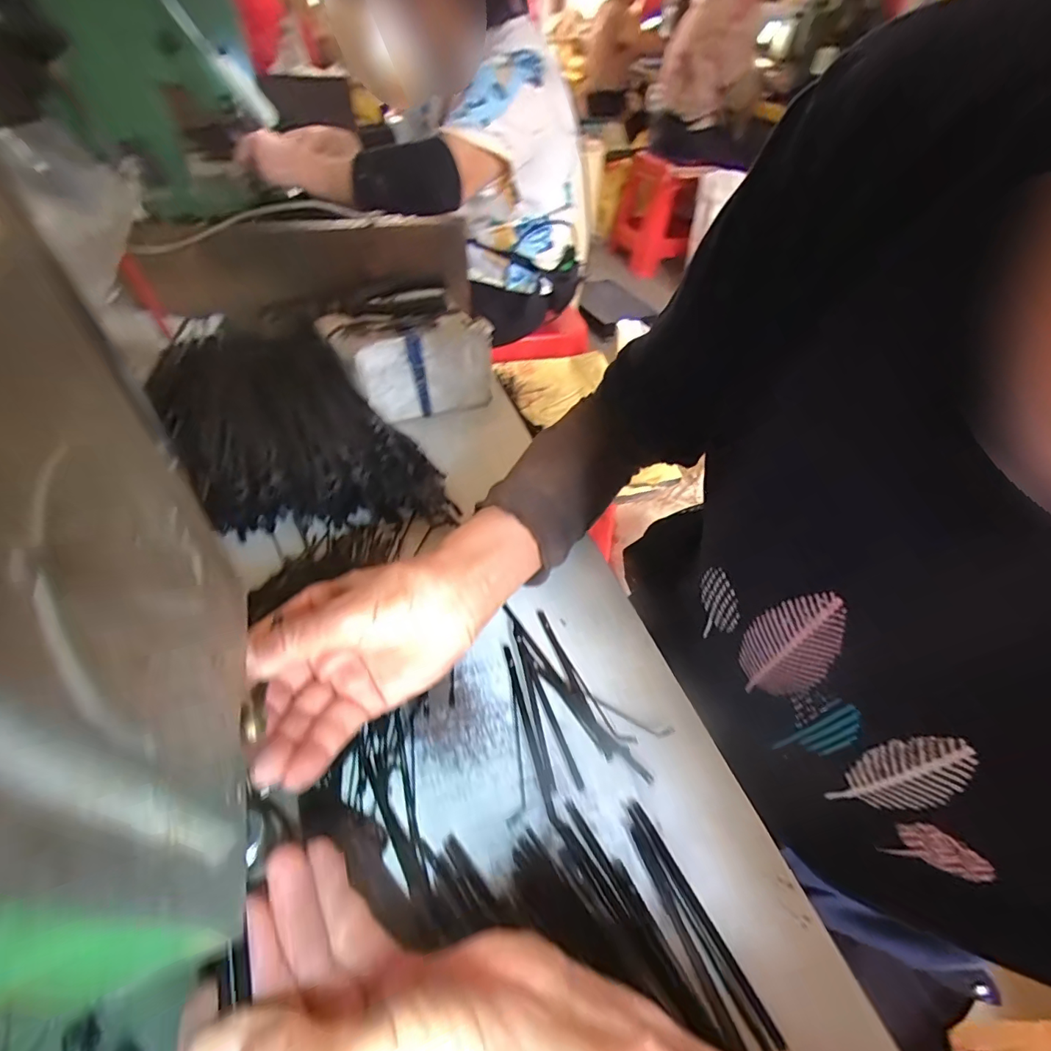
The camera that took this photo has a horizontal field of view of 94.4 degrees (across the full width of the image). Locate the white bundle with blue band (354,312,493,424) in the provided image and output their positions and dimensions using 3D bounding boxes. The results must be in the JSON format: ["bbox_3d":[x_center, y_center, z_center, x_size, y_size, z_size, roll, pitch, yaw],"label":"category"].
[{"bbox_3d":[-0.085,-0.138,0.435,0.120,0.086,0.021,-19,52,-22],"label":"white bundle with blue band"}]

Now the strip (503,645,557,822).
[{"bbox_3d":[0.001,0.114,0.280,0.005,0.004,0.098,-9,49,-13],"label":"strip"}]

